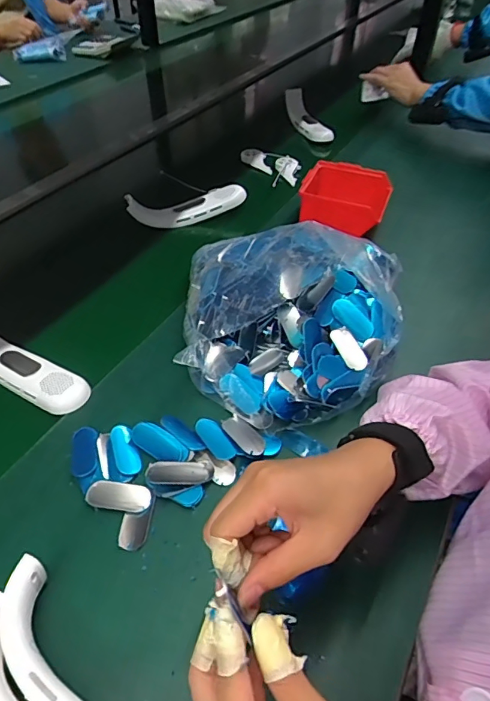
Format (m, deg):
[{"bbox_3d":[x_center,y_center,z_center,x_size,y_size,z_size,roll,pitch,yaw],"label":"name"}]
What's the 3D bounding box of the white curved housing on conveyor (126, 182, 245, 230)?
[{"bbox_3d":[-0.099,-0.252,0.807,0.198,0.048,0.053,-11,47,-11],"label":"white curved housing on conveyor"}]

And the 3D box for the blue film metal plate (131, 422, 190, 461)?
[{"bbox_3d":[-0.087,0.095,0.476,0.062,0.005,0.028,29,75,14],"label":"blue film metal plate"}]

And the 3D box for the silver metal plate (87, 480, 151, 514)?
[{"bbox_3d":[-0.118,0.135,0.439,0.058,0.005,0.026,5,46,4],"label":"silver metal plate"}]

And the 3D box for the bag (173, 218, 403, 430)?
[{"bbox_3d":[0.054,-0.051,0.558,0.265,0.097,0.270,6,46,5],"label":"bag"}]

